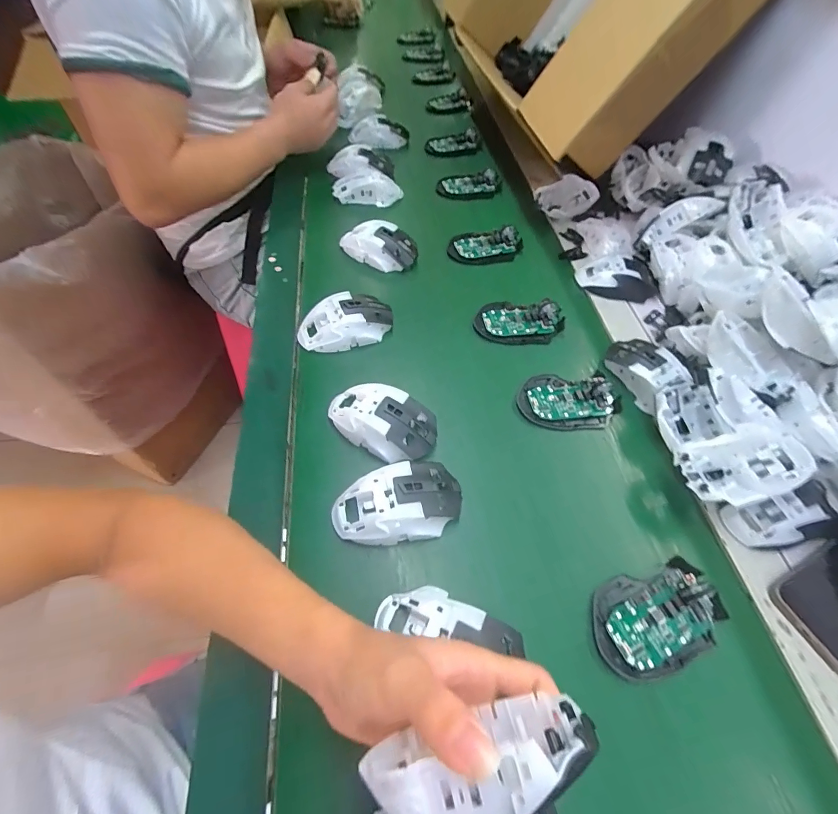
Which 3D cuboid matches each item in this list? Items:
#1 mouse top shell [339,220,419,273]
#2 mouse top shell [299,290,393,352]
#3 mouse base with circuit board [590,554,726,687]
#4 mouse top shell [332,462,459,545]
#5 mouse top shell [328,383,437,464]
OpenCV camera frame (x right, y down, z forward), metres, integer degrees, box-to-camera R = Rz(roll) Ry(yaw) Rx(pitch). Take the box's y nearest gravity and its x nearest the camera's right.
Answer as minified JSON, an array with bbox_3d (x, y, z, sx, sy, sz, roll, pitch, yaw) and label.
[{"bbox_3d":[-0.058,-0.233,0.587,0.115,0.042,0.060,17,56,10],"label":"mouse top shell"},{"bbox_3d":[-0.090,-0.103,0.496,0.113,0.041,0.060,-12,56,-11],"label":"mouse top shell"},{"bbox_3d":[0.196,0.171,0.329,0.108,0.026,0.071,-17,57,-14],"label":"mouse base with circuit board"},{"bbox_3d":[-0.019,0.090,0.367,0.116,0.042,0.065,-12,56,-11],"label":"mouse top shell"},{"bbox_3d":[-0.038,0.013,0.416,0.113,0.038,0.063,27,58,16],"label":"mouse top shell"}]

